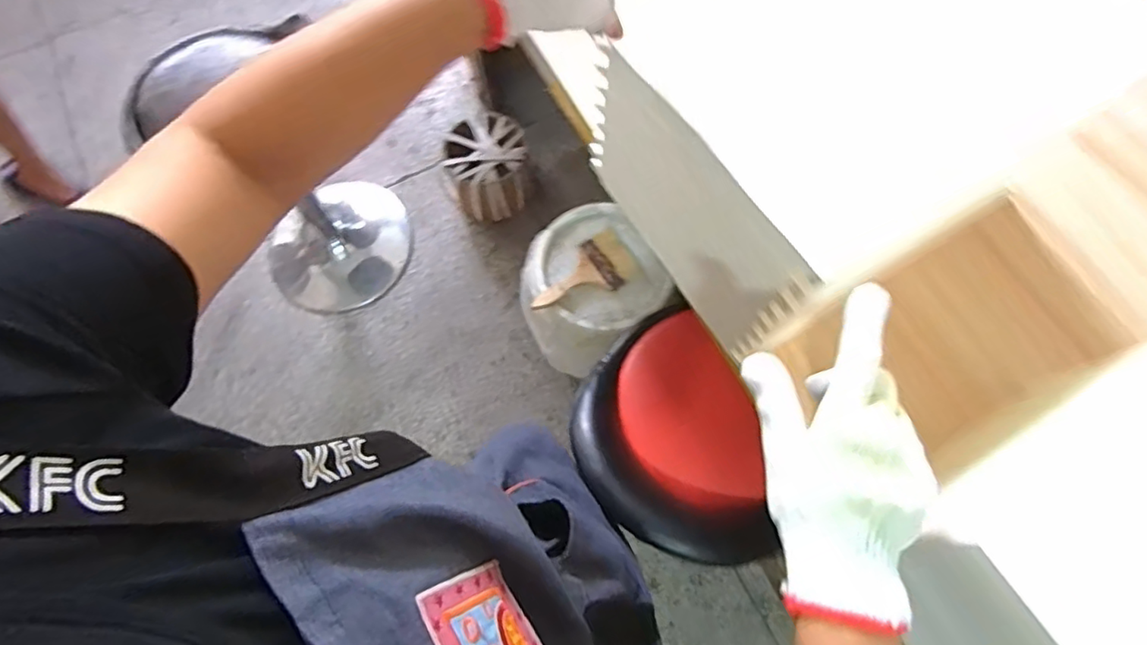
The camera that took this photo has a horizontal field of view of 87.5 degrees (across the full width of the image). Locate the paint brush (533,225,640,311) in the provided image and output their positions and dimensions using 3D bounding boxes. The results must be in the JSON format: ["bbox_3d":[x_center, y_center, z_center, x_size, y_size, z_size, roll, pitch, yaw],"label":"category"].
[{"bbox_3d":[0.016,-0.078,1.039,0.195,0.029,0.107,-33,73,-10],"label":"paint brush"}]

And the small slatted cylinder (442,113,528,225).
[{"bbox_3d":[-0.210,-0.384,1.532,0.192,0.189,0.208,0,71,1],"label":"small slatted cylinder"}]

